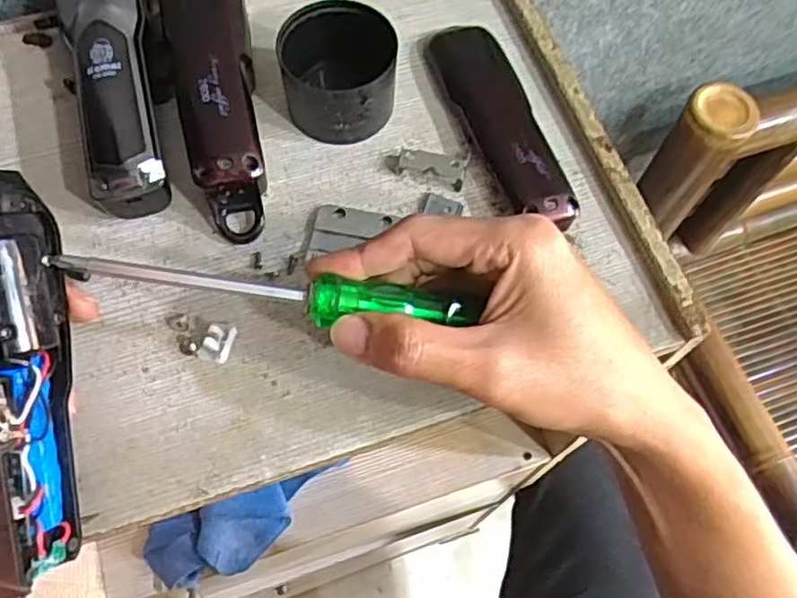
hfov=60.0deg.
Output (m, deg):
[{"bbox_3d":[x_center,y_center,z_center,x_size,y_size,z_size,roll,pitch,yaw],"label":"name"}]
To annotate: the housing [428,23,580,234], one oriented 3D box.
[{"bbox_3d":[0.056,-0.100,0.377,0.037,0.016,0.138,-18,66,-10],"label":"housing"}]

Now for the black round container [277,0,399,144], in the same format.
[{"bbox_3d":[-0.031,-0.121,0.370,0.061,0.047,0.061,1,64,-1],"label":"black round container"}]

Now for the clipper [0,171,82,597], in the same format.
[{"bbox_3d":[-0.154,0.031,0.265,0.034,0.049,0.156,2,100,16],"label":"clipper"}]

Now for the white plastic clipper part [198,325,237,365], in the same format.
[{"bbox_3d":[-0.086,0.020,0.326,0.014,0.011,0.017,11,65,4],"label":"white plastic clipper part"}]

